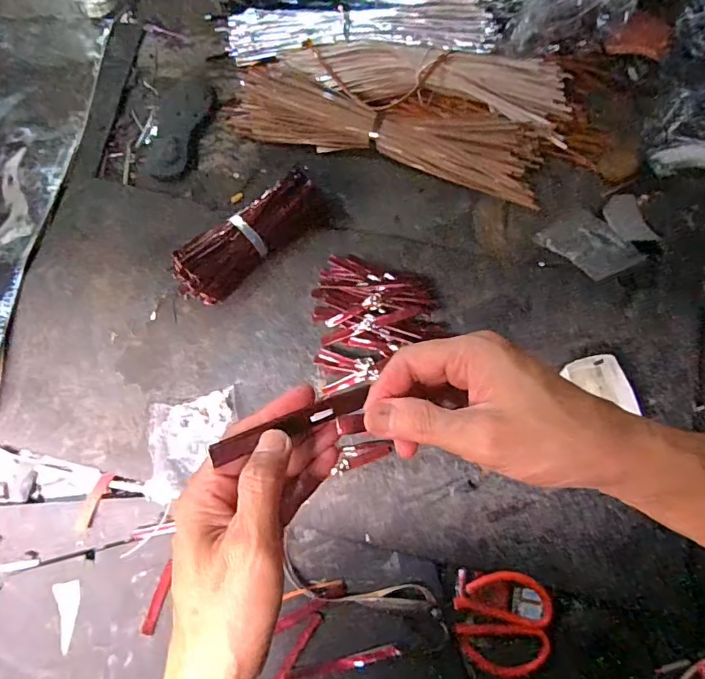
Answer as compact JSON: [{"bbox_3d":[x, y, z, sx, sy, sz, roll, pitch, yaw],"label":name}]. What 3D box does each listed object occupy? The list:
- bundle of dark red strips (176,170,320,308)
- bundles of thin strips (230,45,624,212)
[{"bbox_3d":[-0.149,-0.159,0.768,0.099,0.059,0.267,42,74,14],"label":"bundle of dark red strips"},{"bbox_3d":[0.106,-0.392,0.827,0.645,0.082,0.262,10,69,3],"label":"bundles of thin strips"}]

